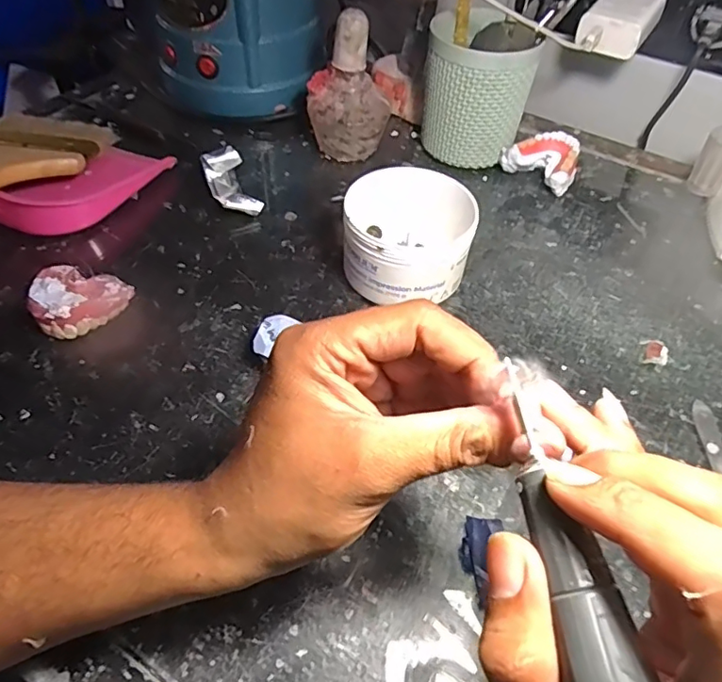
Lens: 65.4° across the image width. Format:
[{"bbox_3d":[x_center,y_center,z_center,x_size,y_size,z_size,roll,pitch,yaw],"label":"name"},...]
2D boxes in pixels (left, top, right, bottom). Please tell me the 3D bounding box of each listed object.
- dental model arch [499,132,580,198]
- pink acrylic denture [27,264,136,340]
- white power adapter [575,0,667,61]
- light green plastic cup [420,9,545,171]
[{"bbox_3d":[0.168,-0.163,0.513,0.065,0.036,0.050,35,57,24],"label":"dental model arch"},{"bbox_3d":[-0.196,-0.035,0.387,0.060,0.028,0.058,-30,58,-25],"label":"pink acrylic denture"},{"bbox_3d":[0.225,-0.279,0.486,0.053,0.034,0.085,28,54,19],"label":"white power adapter"},{"bbox_3d":[0.102,-0.223,0.511,0.090,0.109,0.087,1,50,-2],"label":"light green plastic cup"}]

